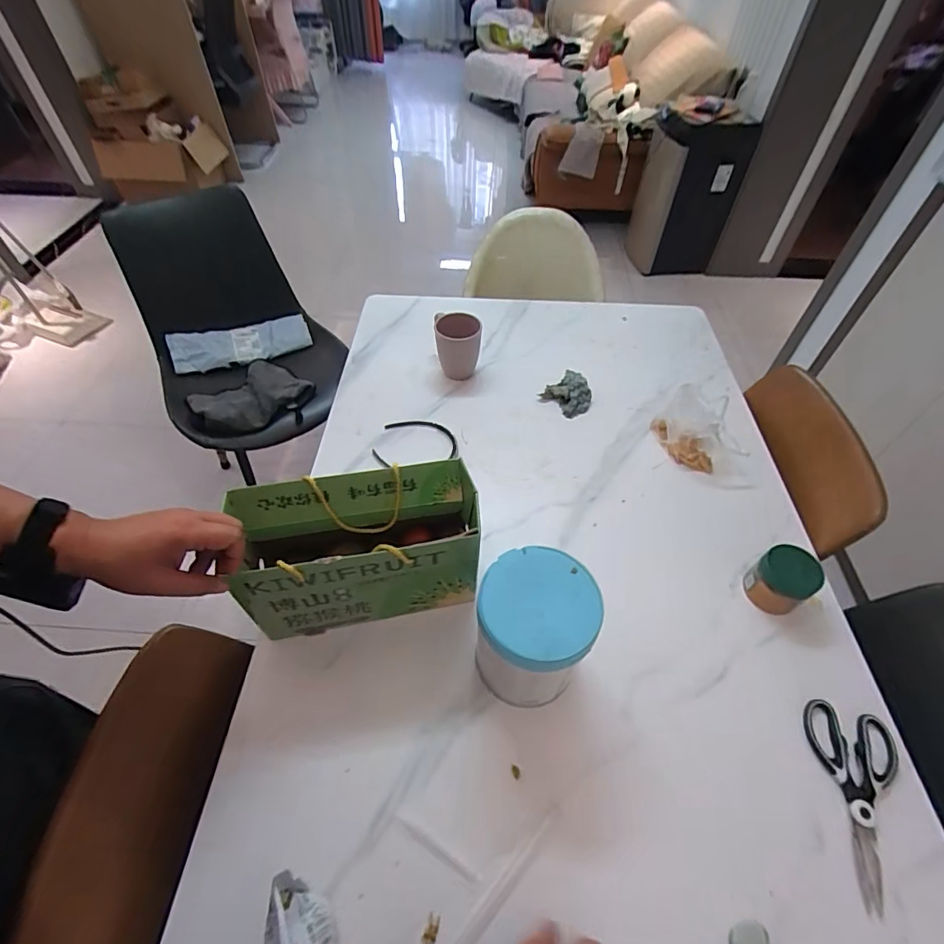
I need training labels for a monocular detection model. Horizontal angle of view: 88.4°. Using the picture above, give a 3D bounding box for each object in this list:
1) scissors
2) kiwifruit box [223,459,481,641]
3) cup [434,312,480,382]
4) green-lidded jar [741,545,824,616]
[{"bbox_3d":[0.433,0.364,0.539,0.091,0.010,0.194,11,52,8],"label":"scissors"},{"bbox_3d":[-0.137,0.100,0.624,0.276,0.174,0.125,-9,54,-7],"label":"kiwifruit box"},{"bbox_3d":[-0.027,-0.245,0.963,0.085,0.119,0.087,0,51,0],"label":"cup"},{"bbox_3d":[0.427,0.154,0.673,0.075,0.084,0.073,0,51,0],"label":"green-lidded jar"}]

